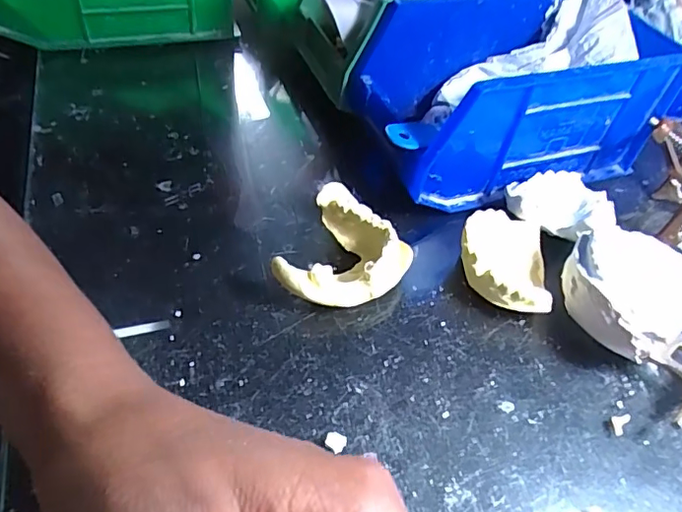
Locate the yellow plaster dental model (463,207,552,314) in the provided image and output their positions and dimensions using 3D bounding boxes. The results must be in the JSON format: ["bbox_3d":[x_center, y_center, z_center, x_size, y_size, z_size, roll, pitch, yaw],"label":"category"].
[{"bbox_3d":[0.084,0.002,0.286,0.045,0.029,0.057,11,49,3],"label":"yellow plaster dental model"}]

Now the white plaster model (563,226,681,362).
[{"bbox_3d":[0.139,0.019,0.269,0.060,0.041,0.057,3,49,-4],"label":"white plaster model"}]

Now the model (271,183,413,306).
[{"bbox_3d":[0.005,0.000,0.279,0.057,0.027,0.070,19,50,10],"label":"model"}]

